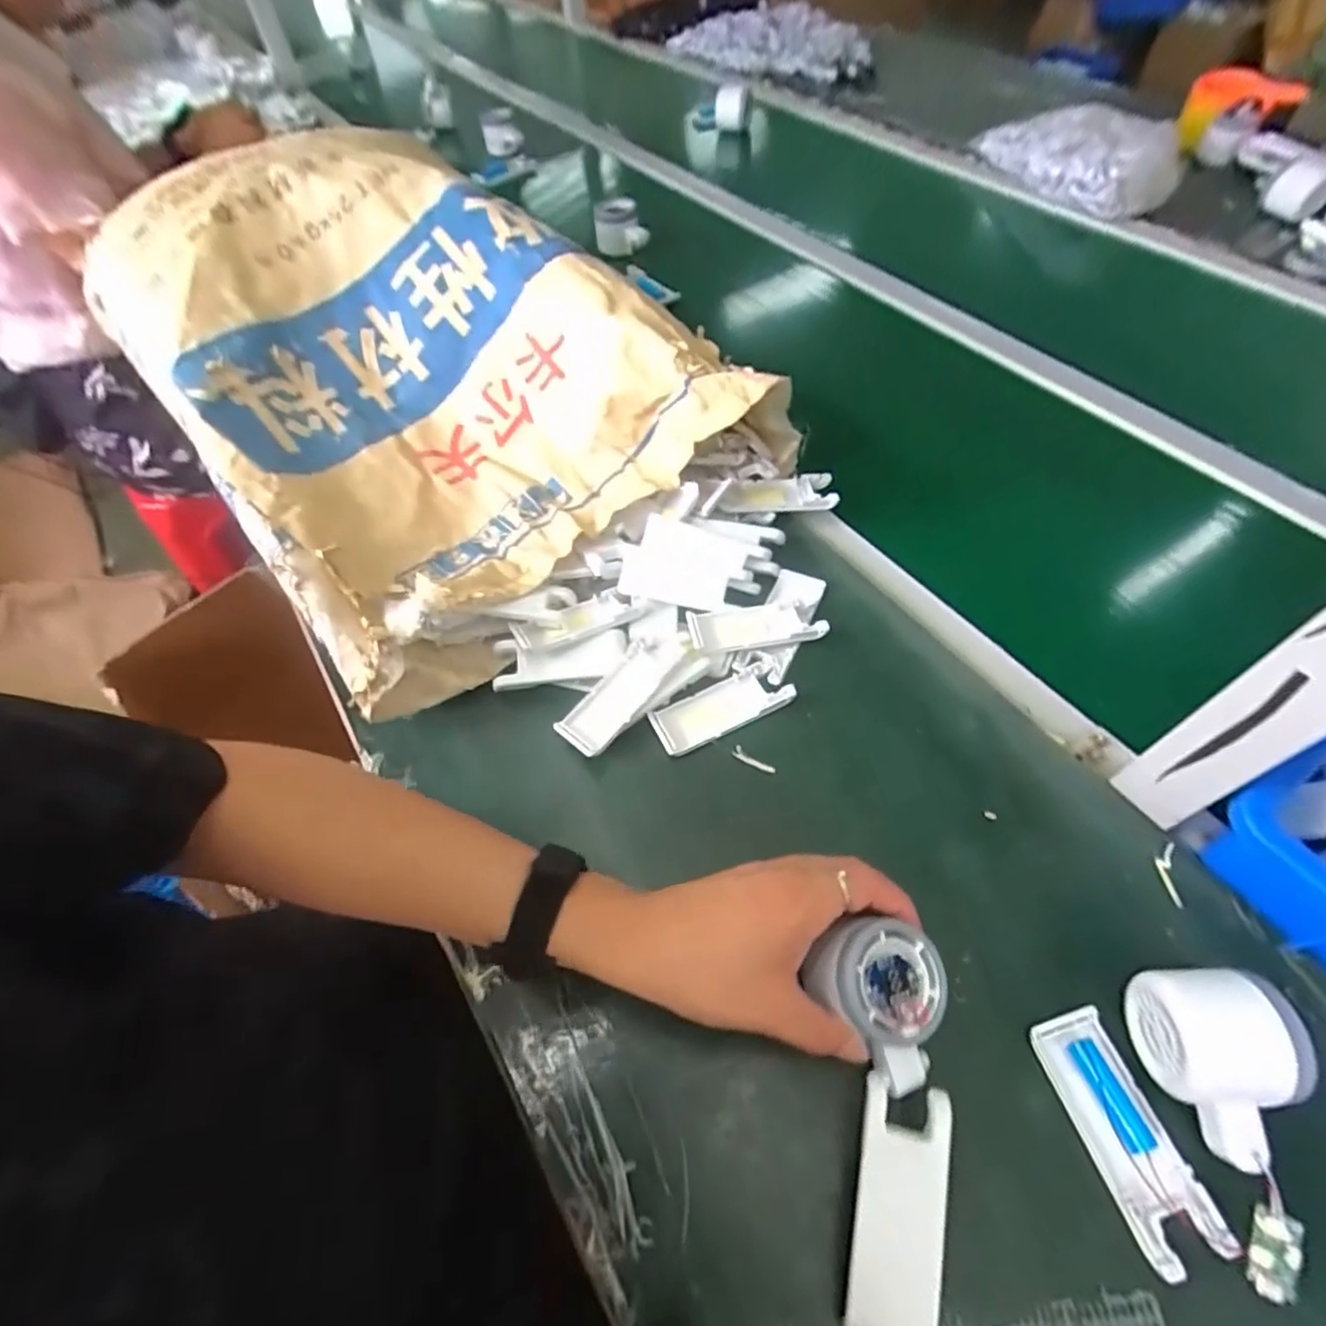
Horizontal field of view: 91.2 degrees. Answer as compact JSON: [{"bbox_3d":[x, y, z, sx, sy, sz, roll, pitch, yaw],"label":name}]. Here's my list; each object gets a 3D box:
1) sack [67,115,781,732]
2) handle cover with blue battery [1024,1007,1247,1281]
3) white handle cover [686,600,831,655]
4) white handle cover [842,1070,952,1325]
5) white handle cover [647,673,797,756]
[{"bbox_3d":[-0.243,-0.295,0.599,0.387,0.141,0.621,-36,61,-18],"label":"sack"},{"bbox_3d":[0.229,0.232,0.324,0.040,0.014,0.102,-14,57,-8],"label":"handle cover with blue battery"},{"bbox_3d":[0.071,-0.030,0.497,0.100,0.010,0.040,-8,56,-4],"label":"white handle cover"},{"bbox_3d":[0.109,0.251,0.299,0.038,0.007,0.100,4,67,25],"label":"white handle cover"},{"bbox_3d":[0.042,0.032,0.472,0.101,0.010,0.038,-21,58,-13],"label":"white handle cover"}]

